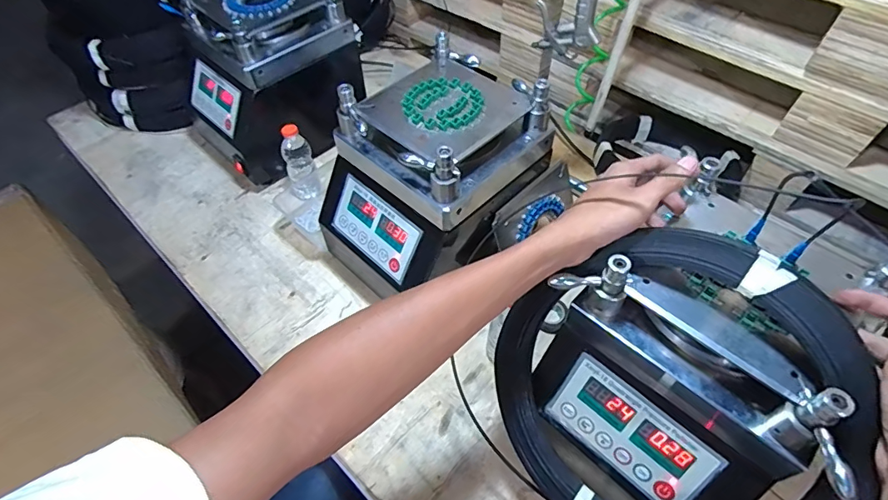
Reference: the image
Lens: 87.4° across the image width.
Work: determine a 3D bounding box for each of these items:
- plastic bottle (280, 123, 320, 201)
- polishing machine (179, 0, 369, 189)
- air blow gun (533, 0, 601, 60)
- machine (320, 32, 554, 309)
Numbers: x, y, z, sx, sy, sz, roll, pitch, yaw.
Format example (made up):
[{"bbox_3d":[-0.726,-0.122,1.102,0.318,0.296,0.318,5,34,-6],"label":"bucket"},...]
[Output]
[{"bbox_3d":[-0.258,-0.154,0.821,0.051,0.131,0.048,-16,54,-9],"label":"plastic bottle"},{"bbox_3d":[-0.330,-0.334,0.885,0.288,0.273,0.254,-35,59,-22],"label":"polishing machine"},{"bbox_3d":[0.169,-0.340,0.613,0.094,0.172,0.021,28,59,22],"label":"air blow gun"},{"bbox_3d":[-0.018,-0.099,0.675,0.268,0.240,0.215,-39,60,-24],"label":"machine"}]

